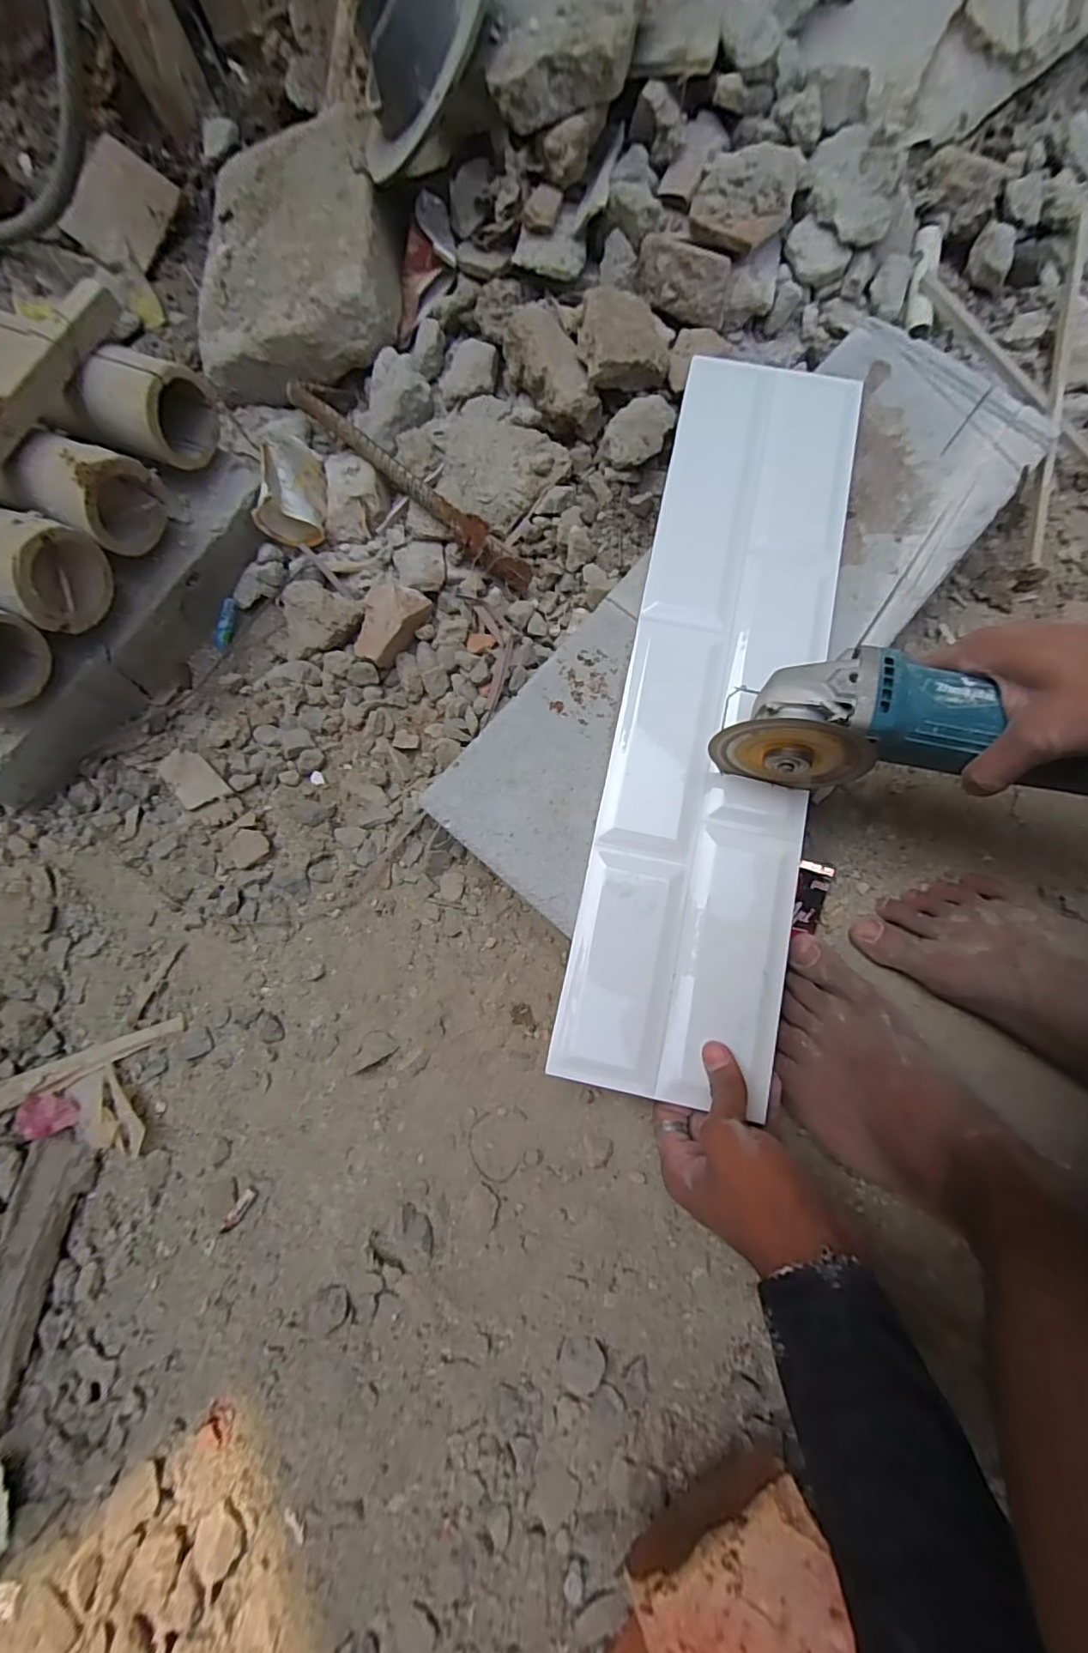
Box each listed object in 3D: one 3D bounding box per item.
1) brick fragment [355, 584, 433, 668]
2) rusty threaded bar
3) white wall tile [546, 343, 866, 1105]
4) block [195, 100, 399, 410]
[{"bbox_3d":[-0.146,-0.191,0.525,0.058,0.033,0.079,19,82,5],"label":"brick fragment"},{"bbox_3d":[-0.130,-0.327,0.528,0.313,0.022,0.029,41,84,7],"label":"rusty threaded bar"},{"bbox_3d":[0.139,-0.102,0.429,0.148,0.015,0.592,13,79,2],"label":"white wall tile"},{"bbox_3d":[-0.256,-0.591,0.576,0.203,0.099,0.262,-9,81,0],"label":"block"}]

